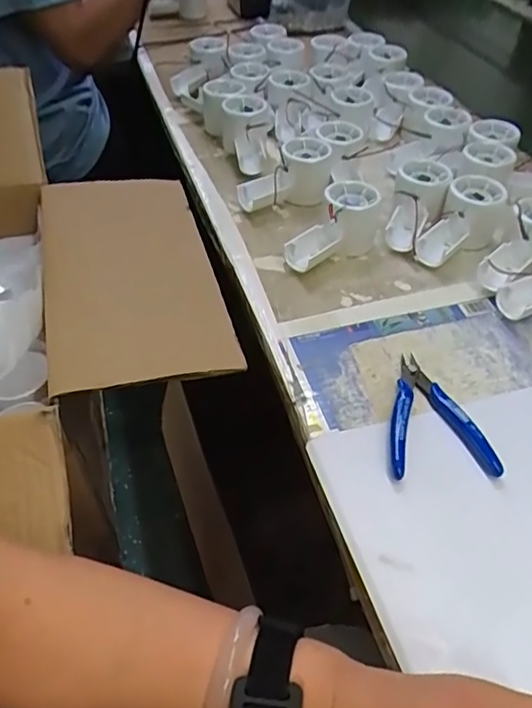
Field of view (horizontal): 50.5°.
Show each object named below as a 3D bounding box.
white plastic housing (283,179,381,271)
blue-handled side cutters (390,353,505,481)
[{"bbox_3d":[0.072,-0.128,0.569,0.050,0.058,0.113,33,54,26],"label":"white plastic housing"},{"bbox_3d":[0.129,0.044,0.440,0.077,0.009,0.115,0,47,-2],"label":"blue-handled side cutters"}]

